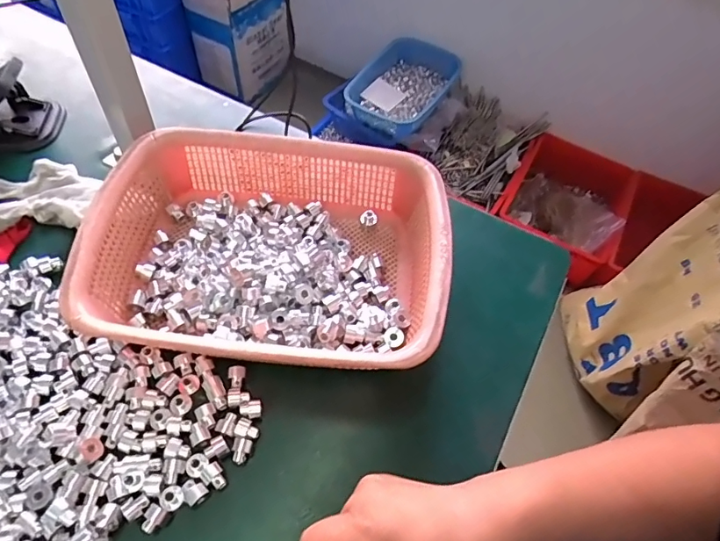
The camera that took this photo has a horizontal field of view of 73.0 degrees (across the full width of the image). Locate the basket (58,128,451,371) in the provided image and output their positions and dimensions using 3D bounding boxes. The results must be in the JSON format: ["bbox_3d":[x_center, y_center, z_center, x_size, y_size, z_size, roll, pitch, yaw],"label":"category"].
[{"bbox_3d":[-0.077,-0.013,0.435,0.297,0.081,0.215,6,55,-1],"label":"basket"}]

